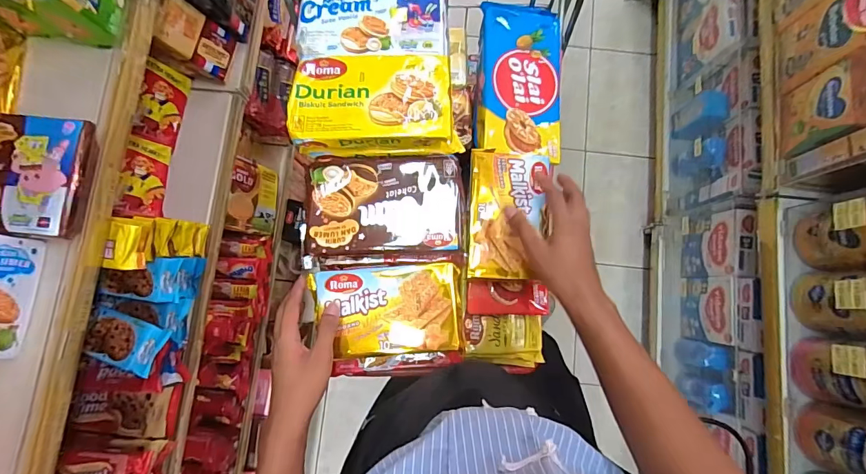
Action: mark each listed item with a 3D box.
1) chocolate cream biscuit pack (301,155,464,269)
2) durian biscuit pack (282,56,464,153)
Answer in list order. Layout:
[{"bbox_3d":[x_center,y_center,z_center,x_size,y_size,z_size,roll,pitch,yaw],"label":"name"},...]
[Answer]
[{"bbox_3d":[-0.064,-0.034,0.540,0.198,0.051,0.135,1,81,-1],"label":"chocolate cream biscuit pack"},{"bbox_3d":[-0.073,-0.173,0.527,0.201,0.040,0.123,-2,81,-2],"label":"durian biscuit pack"}]

